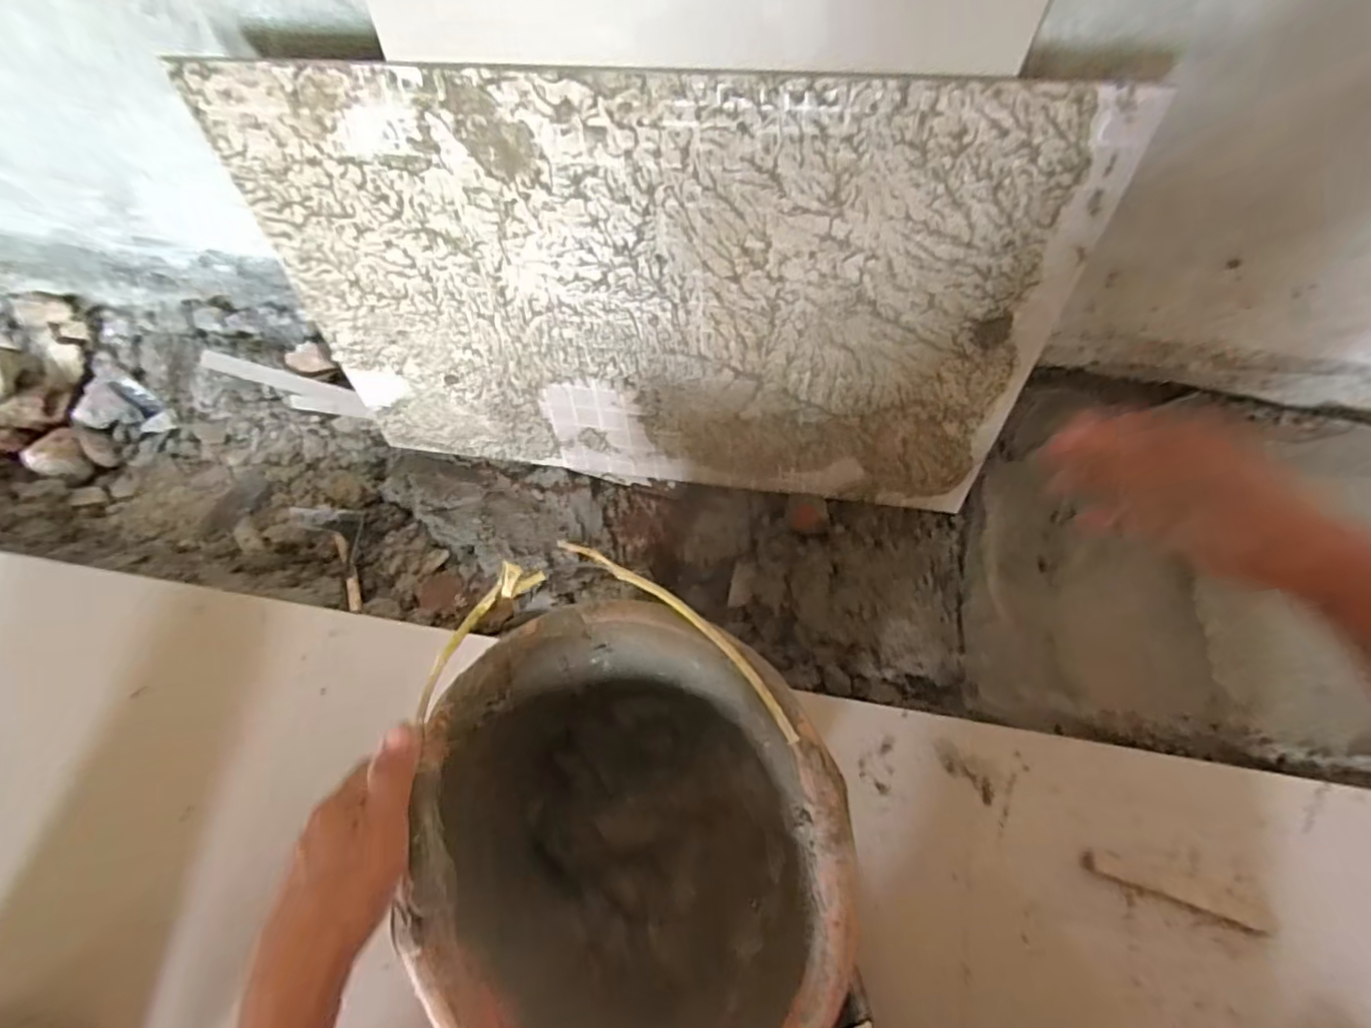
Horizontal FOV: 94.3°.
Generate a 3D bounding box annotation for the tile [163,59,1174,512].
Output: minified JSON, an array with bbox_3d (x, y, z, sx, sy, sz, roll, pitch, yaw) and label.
[{"bbox_3d":[-0.029,-0.147,0.514,0.584,0.363,0.005,7,55,8],"label":"tile"}]

